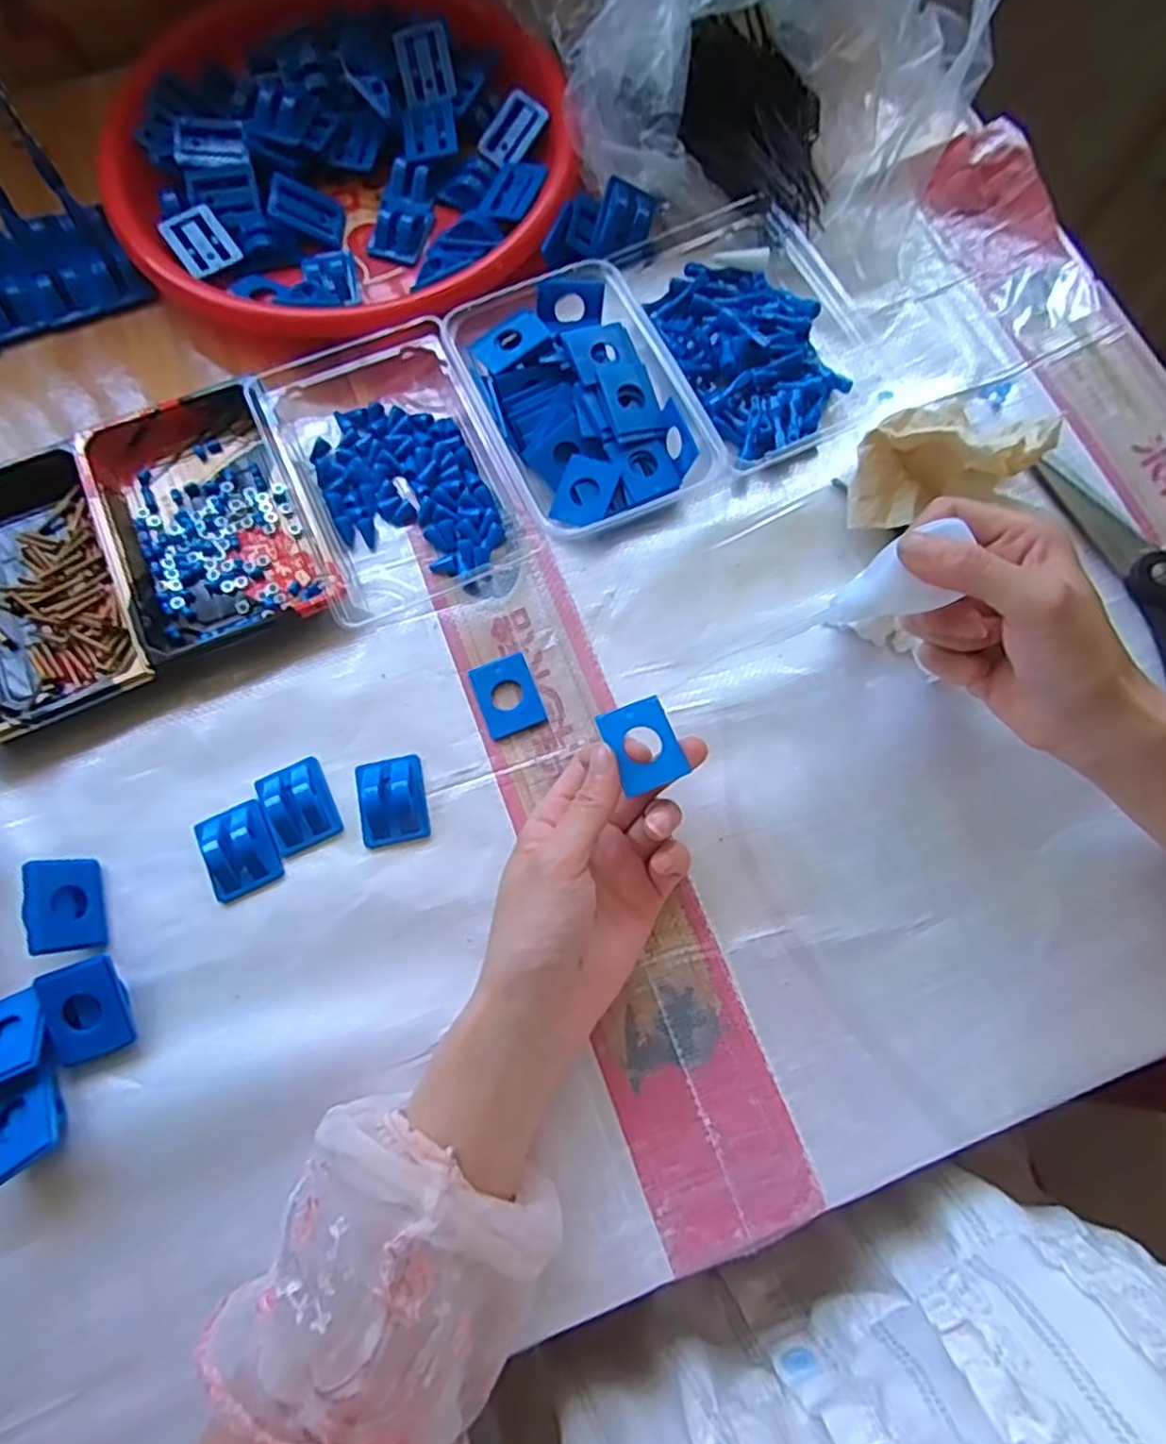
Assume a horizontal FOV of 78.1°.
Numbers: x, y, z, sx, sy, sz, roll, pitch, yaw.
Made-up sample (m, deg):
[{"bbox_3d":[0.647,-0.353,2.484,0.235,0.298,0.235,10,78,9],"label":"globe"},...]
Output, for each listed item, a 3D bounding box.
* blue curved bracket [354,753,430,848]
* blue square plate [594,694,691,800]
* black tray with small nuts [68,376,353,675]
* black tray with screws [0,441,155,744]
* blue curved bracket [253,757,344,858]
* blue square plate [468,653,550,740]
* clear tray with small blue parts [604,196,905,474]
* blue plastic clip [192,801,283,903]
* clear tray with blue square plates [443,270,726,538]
[{"bbox_3d":[-0.100,0.039,0.370,0.034,0.018,0.045,-13,74,-4],"label":"blue curved bracket"},{"bbox_3d":[0.027,0.009,0.330,0.031,0.006,0.039,-20,75,-6],"label":"blue square plate"},{"bbox_3d":[-0.211,-0.117,0.404,0.105,0.026,0.161,-24,75,-7],"label":"black tray with small nuts"},{"bbox_3d":[-0.307,-0.071,0.394,0.108,0.020,0.160,-23,75,-6],"label":"black tray with screws"},{"bbox_3d":[-0.147,0.041,0.367,0.033,0.013,0.045,-27,76,-7],"label":"blue curved bracket"},{"bbox_3d":[-0.041,-0.015,0.392,0.032,0.005,0.042,-21,75,-6],"label":"blue square plate"},{"bbox_3d":[0.103,-0.251,0.445,0.117,0.028,0.180,-28,76,-8],"label":"clear tray with small blue parts"},{"bbox_3d":[-0.174,0.063,0.362,0.036,0.011,0.044,-25,75,-7],"label":"blue plastic clip"},{"bbox_3d":[-0.002,-0.188,0.419,0.109,0.031,0.152,-28,76,-8],"label":"clear tray with blue square plates"}]

